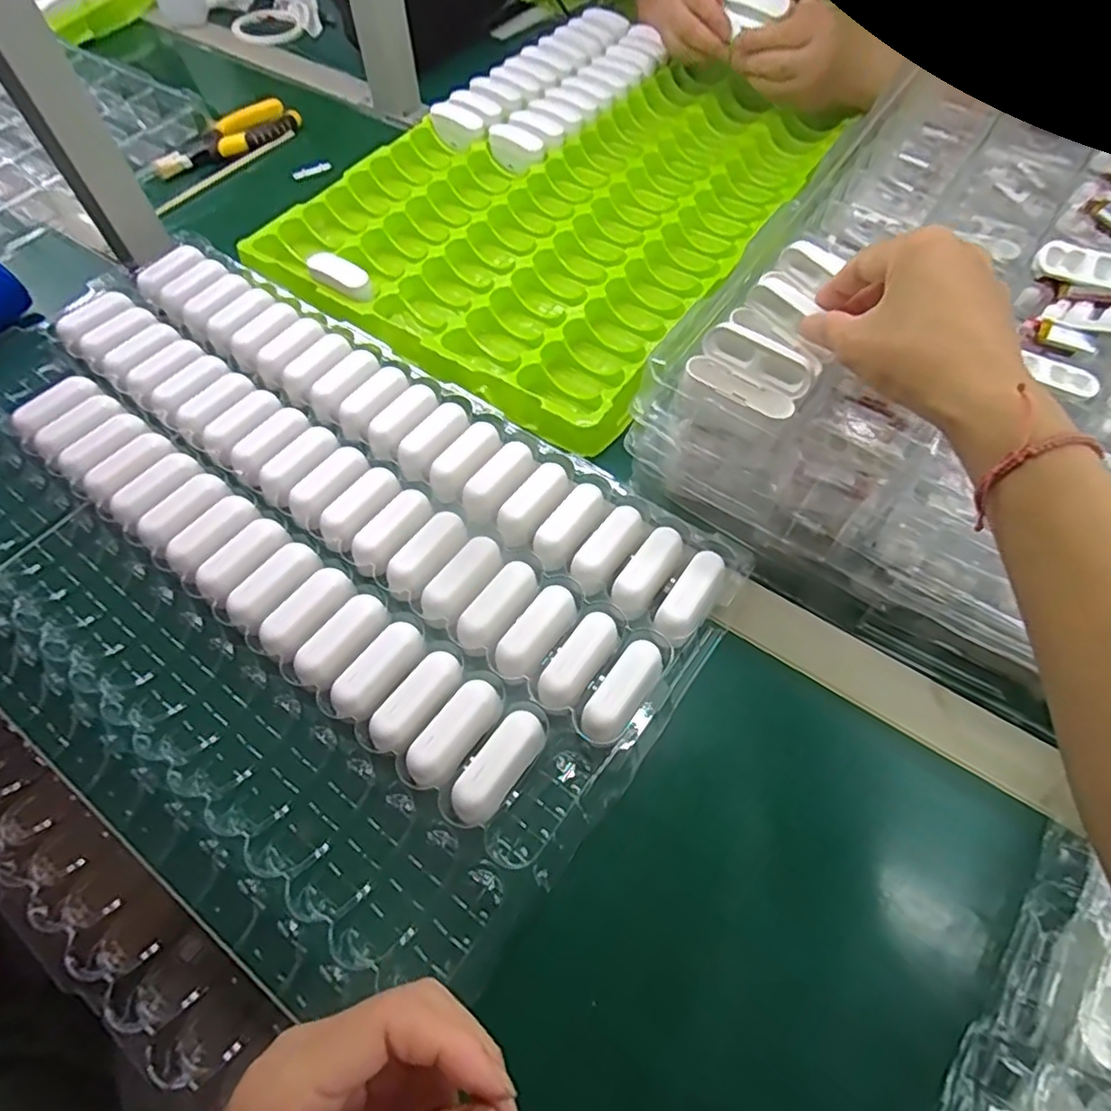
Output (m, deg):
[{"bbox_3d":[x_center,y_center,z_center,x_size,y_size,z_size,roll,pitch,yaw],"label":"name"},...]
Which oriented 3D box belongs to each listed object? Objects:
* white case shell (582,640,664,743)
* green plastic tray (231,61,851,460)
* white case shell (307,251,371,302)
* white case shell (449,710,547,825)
[{"bbox_3d":[0.039,0.080,0.363,0.024,0.028,0.063,32,67,18],"label":"white case shell"},{"bbox_3d":[0.015,-0.369,0.628,0.391,0.035,0.556,28,64,17],"label":"green plastic tray"},{"bbox_3d":[-0.183,-0.238,0.532,0.059,0.023,0.019,27,64,2],"label":"white case shell"},{"bbox_3d":[-0.030,0.116,0.342,0.024,0.024,0.063,32,67,18],"label":"white case shell"}]

